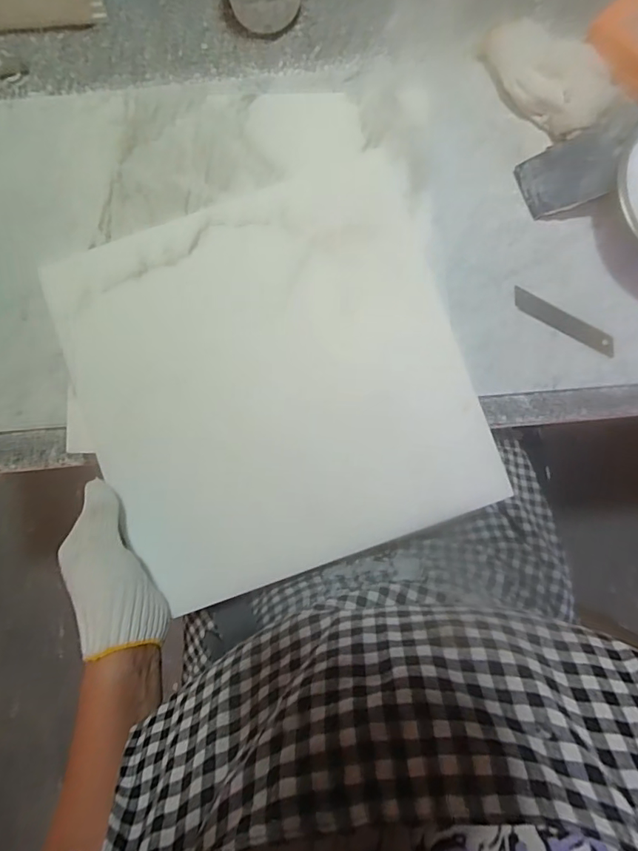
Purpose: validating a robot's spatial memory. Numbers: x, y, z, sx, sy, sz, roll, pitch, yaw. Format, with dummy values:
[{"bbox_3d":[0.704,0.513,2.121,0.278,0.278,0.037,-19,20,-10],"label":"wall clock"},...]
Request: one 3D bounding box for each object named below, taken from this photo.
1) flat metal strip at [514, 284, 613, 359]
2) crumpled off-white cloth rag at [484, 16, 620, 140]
[{"bbox_3d":[0.216,-0.091,0.443,0.098,0.004,0.018,30,89,4],"label":"flat metal strip"},{"bbox_3d":[0.198,-0.306,0.439,0.073,0.036,0.114,-42,87,-2],"label":"crumpled off-white cloth rag"}]

